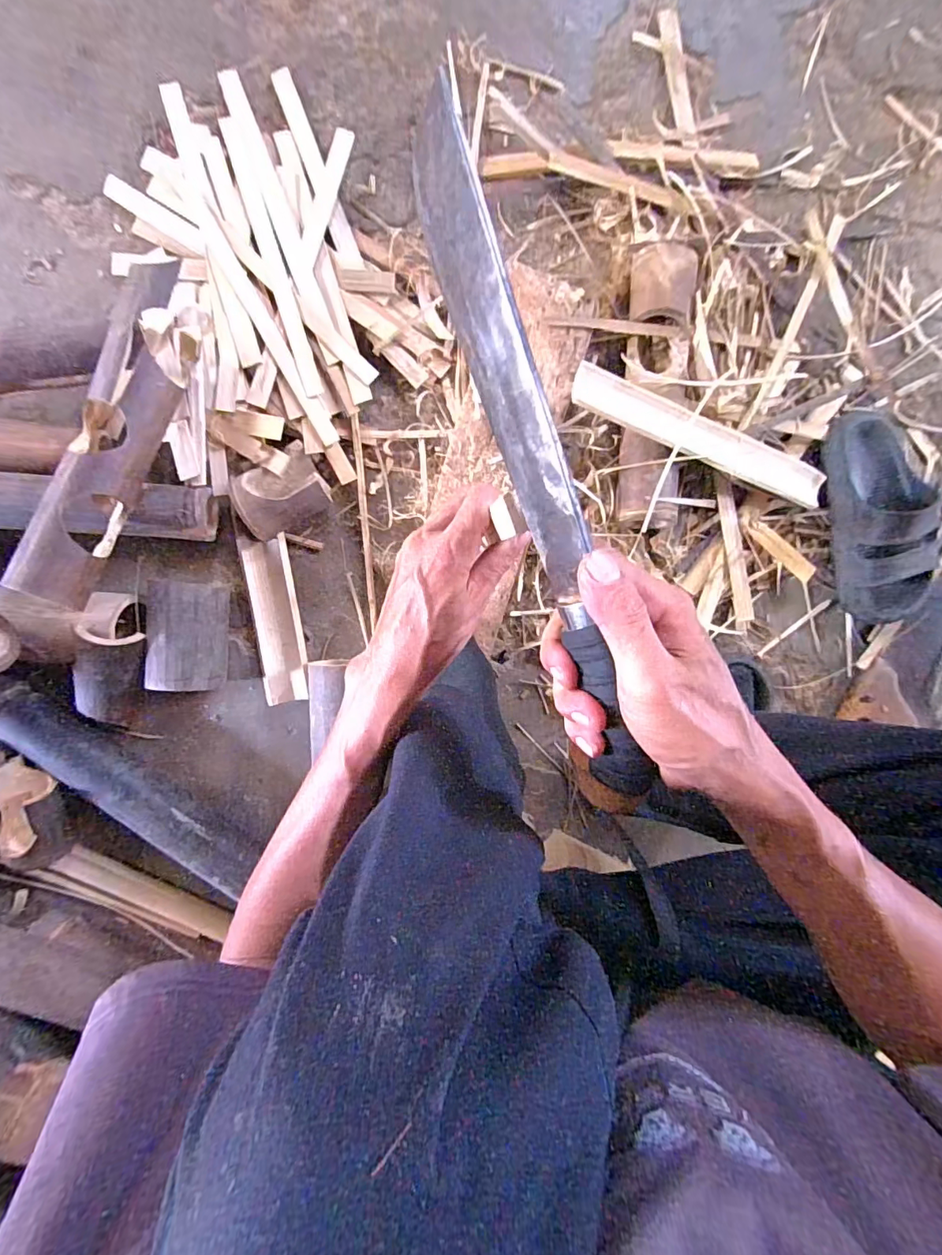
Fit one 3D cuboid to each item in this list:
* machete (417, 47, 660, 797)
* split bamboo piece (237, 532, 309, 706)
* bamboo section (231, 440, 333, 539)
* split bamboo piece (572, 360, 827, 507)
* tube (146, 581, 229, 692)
[{"bbox_3d":[0.032,-0.059,0.220,0.024,0.034,0.294,-19,101,1],"label":"machete"},{"bbox_3d":[-0.242,-0.009,0.620,0.055,0.027,0.206,-7,93,0],"label":"split bamboo piece"},{"bbox_3d":[-0.222,-0.160,0.582,0.101,0.073,0.084,-26,92,1],"label":"bamboo section"},{"bbox_3d":[0.265,-0.213,0.554,0.332,0.013,0.046,17,92,-15],"label":"split bamboo piece"},{"bbox_3d":[-0.337,0.010,0.584,0.077,0.067,0.126,6,92,-1],"label":"tube"}]

